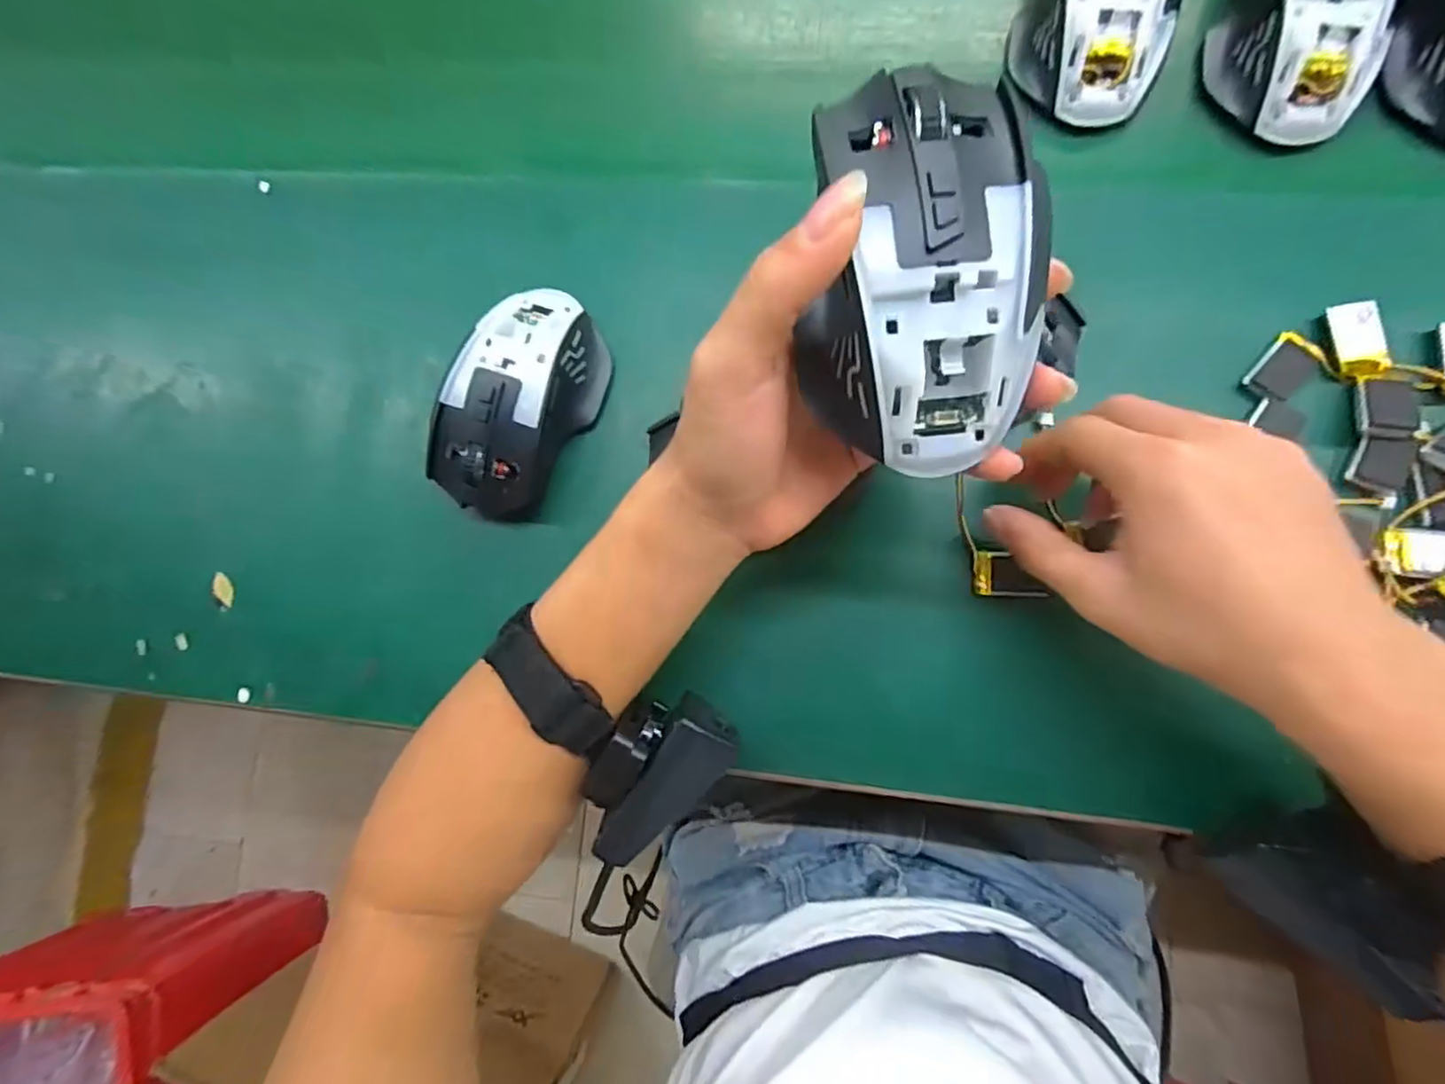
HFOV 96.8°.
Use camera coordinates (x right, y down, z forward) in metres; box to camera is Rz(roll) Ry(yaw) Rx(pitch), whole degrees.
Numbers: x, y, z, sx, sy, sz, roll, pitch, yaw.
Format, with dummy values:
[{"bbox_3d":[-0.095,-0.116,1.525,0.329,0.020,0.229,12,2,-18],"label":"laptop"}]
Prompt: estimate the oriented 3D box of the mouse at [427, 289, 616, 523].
[{"bbox_3d":[-0.103,-0.071,0.322,0.072,0.043,0.120,22,86,8],"label":"mouse"}]

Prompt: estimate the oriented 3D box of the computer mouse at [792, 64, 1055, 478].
[{"bbox_3d":[0.060,-0.080,0.192,0.068,0.044,0.106,5,83,6],"label":"computer mouse"}]

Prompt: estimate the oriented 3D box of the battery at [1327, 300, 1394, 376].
[{"bbox_3d":[0.288,-0.092,0.291,0.017,0.009,0.034,-9,83,5],"label":"battery"}]

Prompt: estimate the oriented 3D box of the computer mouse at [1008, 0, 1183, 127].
[{"bbox_3d":[0.185,-0.261,0.317,0.069,0.038,0.093,14,85,7],"label":"computer mouse"}]

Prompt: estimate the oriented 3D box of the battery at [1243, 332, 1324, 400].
[{"bbox_3d":[0.256,-0.079,0.293,0.020,0.008,0.030,40,89,8],"label":"battery"}]

